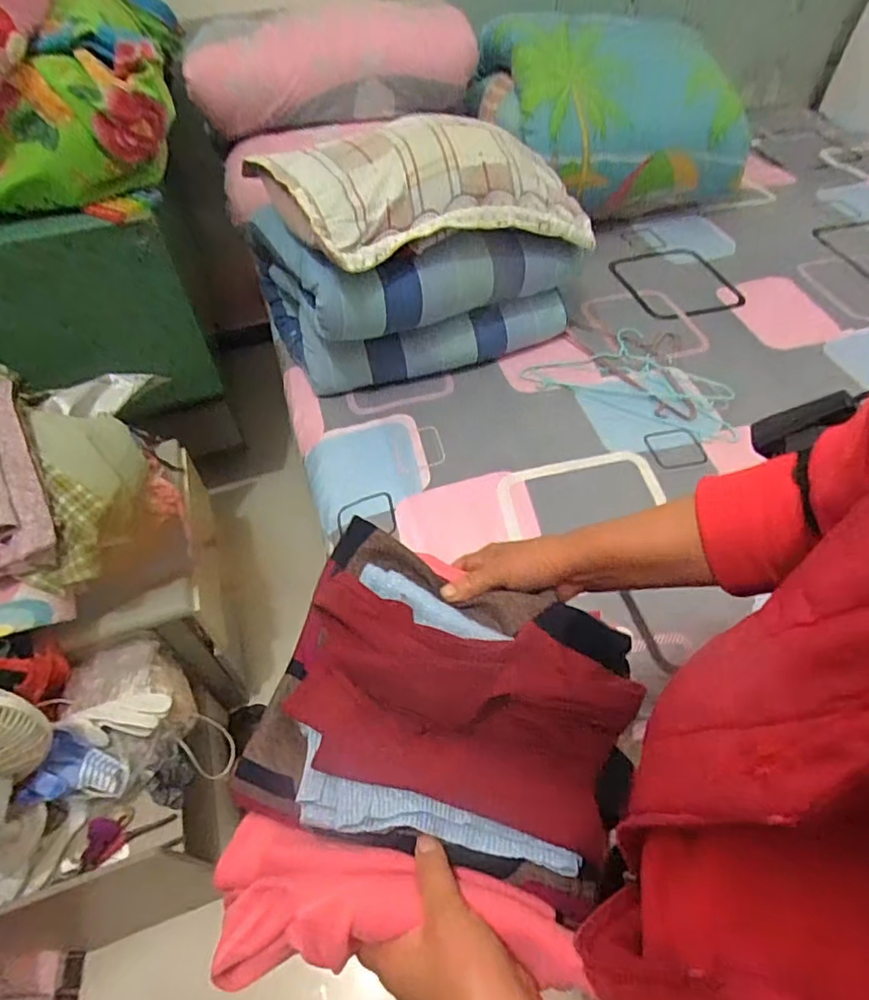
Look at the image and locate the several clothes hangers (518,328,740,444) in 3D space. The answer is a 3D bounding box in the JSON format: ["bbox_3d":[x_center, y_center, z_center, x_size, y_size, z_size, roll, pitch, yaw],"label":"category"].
[{"bbox_3d":[0.459,-0.286,1.281,0.448,0.022,0.274,22,56,18],"label":"several clothes hangers"}]

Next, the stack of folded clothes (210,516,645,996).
[{"bbox_3d":[-0.001,0.176,0.413,0.268,0.076,0.286,11,53,10],"label":"stack of folded clothes"}]

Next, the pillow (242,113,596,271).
[{"bbox_3d":[0.001,-0.614,1.088,0.572,0.167,0.323,-22,54,-15],"label":"pillow"}]

